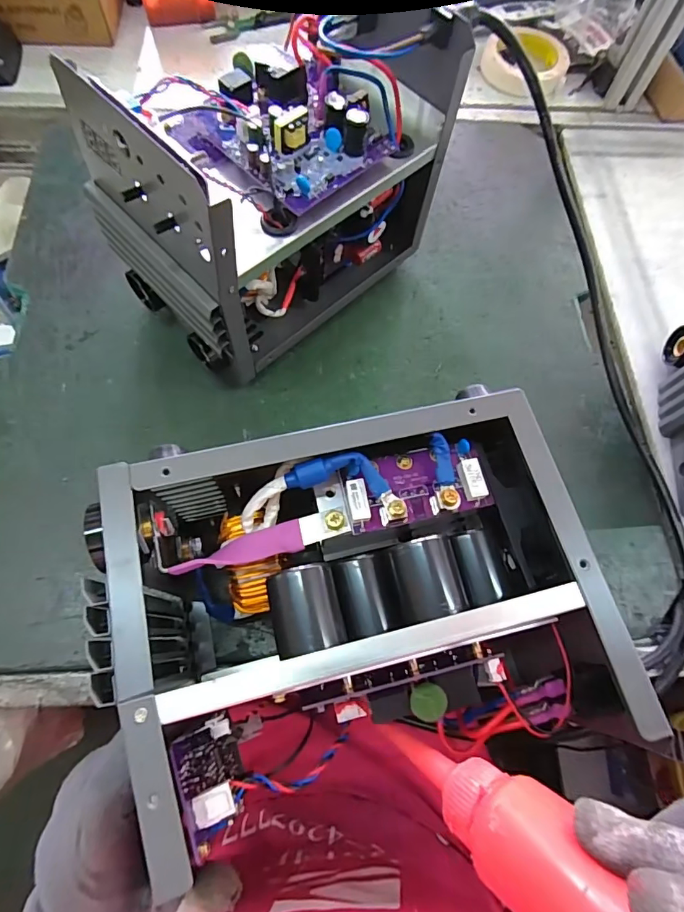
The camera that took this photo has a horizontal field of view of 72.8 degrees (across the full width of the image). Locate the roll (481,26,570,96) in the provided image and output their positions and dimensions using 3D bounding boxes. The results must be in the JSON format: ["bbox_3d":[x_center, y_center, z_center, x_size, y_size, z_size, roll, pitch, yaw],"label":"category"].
[{"bbox_3d":[0.237,-0.513,0.598,0.108,0.027,0.103,1,70,-2],"label":"roll"}]

